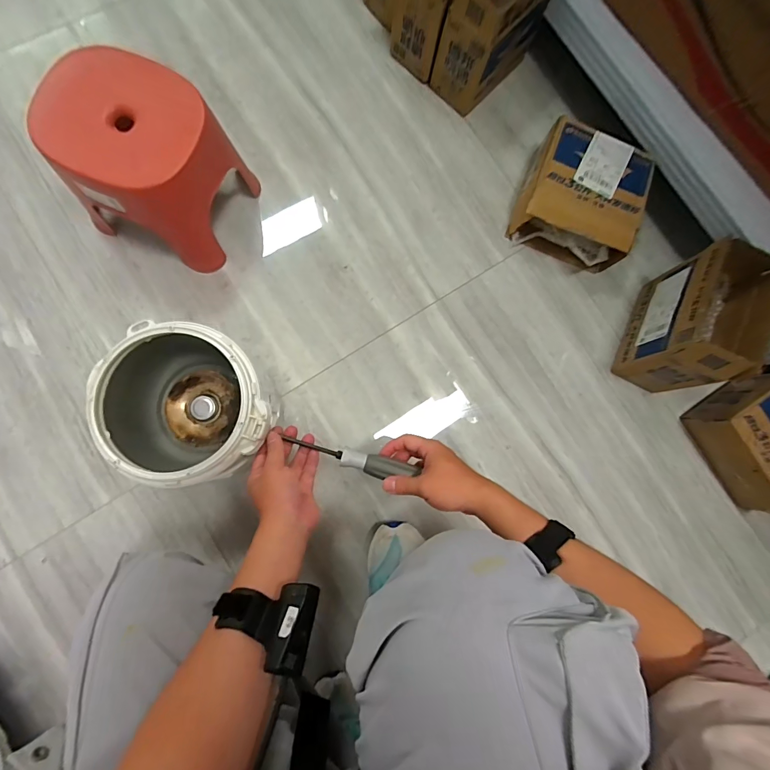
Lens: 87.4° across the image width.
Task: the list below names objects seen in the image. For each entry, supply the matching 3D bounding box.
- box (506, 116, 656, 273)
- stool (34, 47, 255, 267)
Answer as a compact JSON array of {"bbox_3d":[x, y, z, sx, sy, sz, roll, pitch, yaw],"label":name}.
[{"bbox_3d":[0.356,-0.341,0.746,0.203,0.095,0.213,22,81,-3],"label":"box"},{"bbox_3d":[-0.354,-0.331,0.629,0.220,0.205,0.191,23,81,-3],"label":"stool"}]

